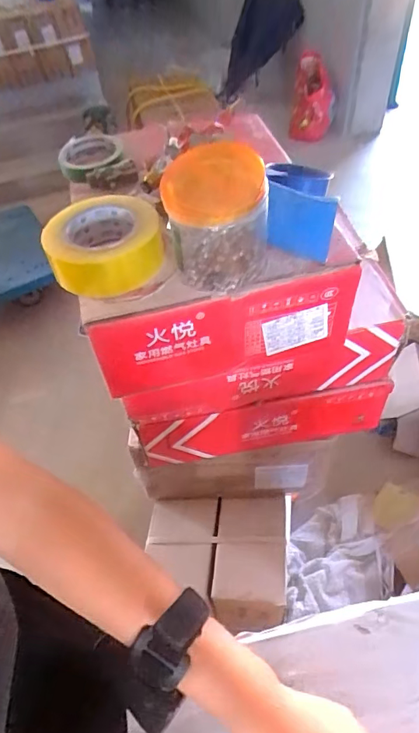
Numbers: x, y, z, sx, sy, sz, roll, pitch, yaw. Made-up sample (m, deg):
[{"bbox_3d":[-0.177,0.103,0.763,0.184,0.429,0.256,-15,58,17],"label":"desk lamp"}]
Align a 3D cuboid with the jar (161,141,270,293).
[{"bbox_3d":[0.008,-0.148,0.480,0.101,0.116,0.103,-3,50,3],"label":"jar"}]

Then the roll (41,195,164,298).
[{"bbox_3d":[-0.116,-0.143,0.534,0.118,0.057,0.126,-3,50,3],"label":"roll"}]

